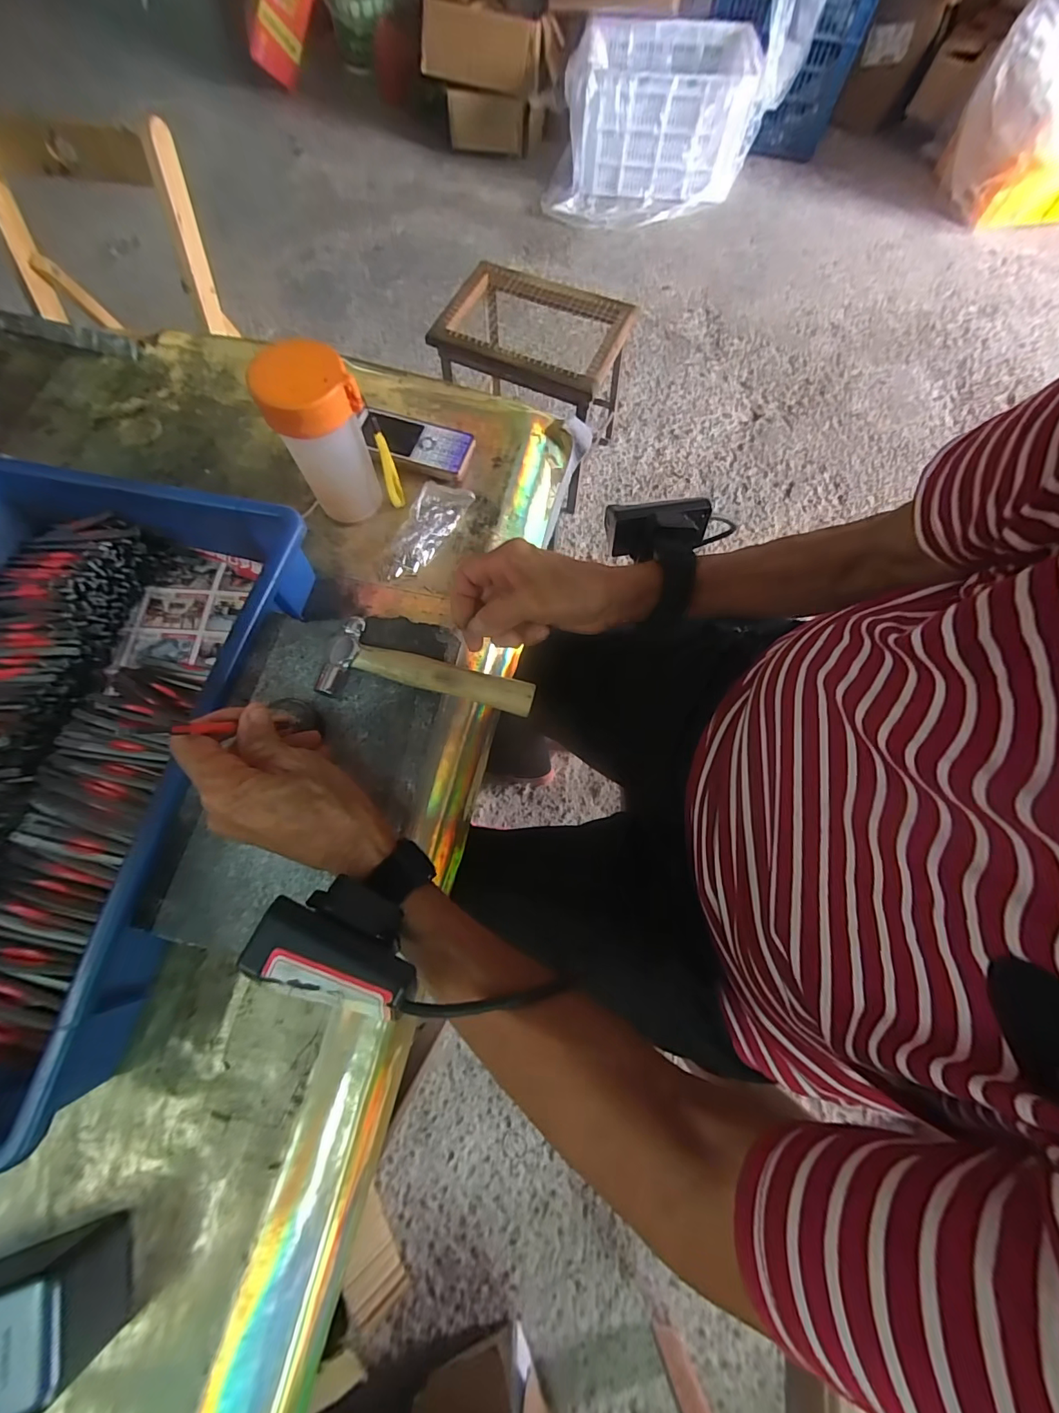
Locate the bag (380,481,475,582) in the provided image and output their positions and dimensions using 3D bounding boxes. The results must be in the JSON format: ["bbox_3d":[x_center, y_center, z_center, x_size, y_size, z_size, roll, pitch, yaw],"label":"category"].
[{"bbox_3d":[-0.109,-0.171,0.453,0.058,0.016,0.112,34,81,17],"label":"bag"}]

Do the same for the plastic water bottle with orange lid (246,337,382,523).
[{"bbox_3d":[-0.171,-0.219,0.399,0.070,0.142,0.064,1,70,-2],"label":"plastic water bottle with orange lid"}]

